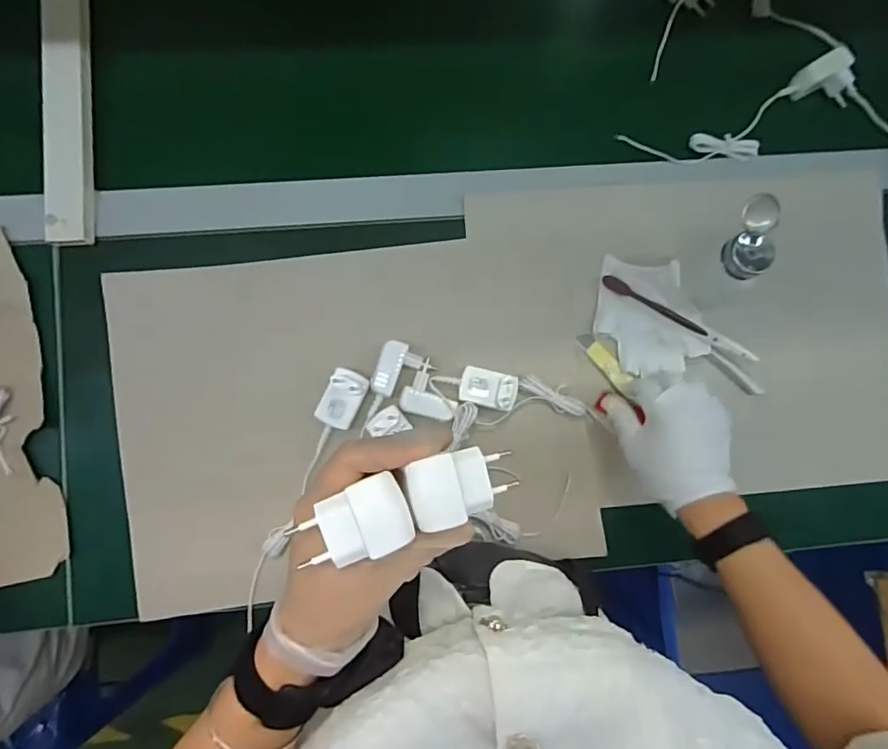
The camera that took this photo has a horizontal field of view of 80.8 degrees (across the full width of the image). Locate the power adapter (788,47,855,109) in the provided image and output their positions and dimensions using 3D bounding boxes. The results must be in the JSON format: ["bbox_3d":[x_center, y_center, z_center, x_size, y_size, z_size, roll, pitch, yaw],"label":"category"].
[{"bbox_3d":[0.446,-0.338,0.604,0.075,0.023,0.058,-30,88,-5],"label":"power adapter"}]

